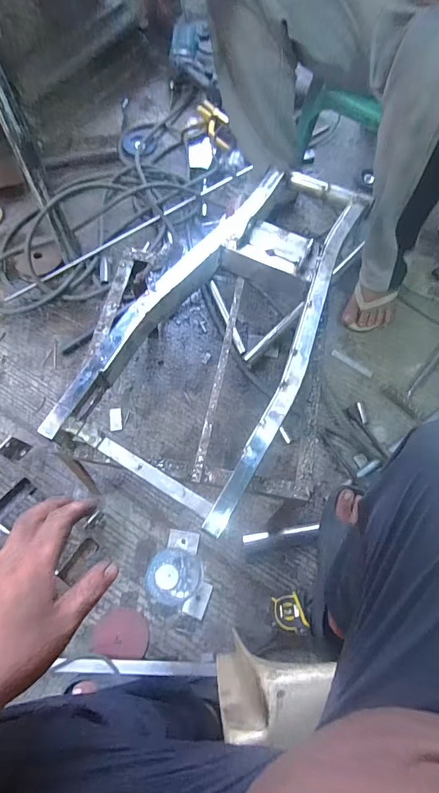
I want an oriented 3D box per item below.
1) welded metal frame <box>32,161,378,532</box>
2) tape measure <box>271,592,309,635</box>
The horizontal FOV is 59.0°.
[{"bbox_3d":[0.032,-0.135,0.603,0.269,0.060,0.601,28,70,8],"label":"welded metal frame"},{"bbox_3d":[0.127,0.396,0.710,0.058,0.033,0.062,1,69,-2],"label":"tape measure"}]

